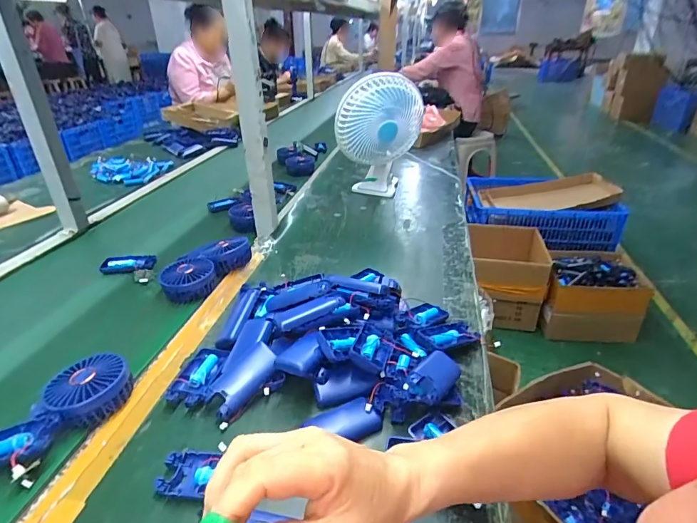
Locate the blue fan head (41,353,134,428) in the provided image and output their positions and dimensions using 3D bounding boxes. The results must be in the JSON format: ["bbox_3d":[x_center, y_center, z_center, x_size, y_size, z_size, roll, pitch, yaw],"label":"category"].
[{"bbox_3d":[-0.305,0.151,0.490,0.079,0.037,0.083,1,30,-1],"label":"blue fan head"}]

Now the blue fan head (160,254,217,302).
[{"bbox_3d":[-0.276,0.023,0.720,0.087,0.034,0.104,-10,32,-20],"label":"blue fan head"}]

